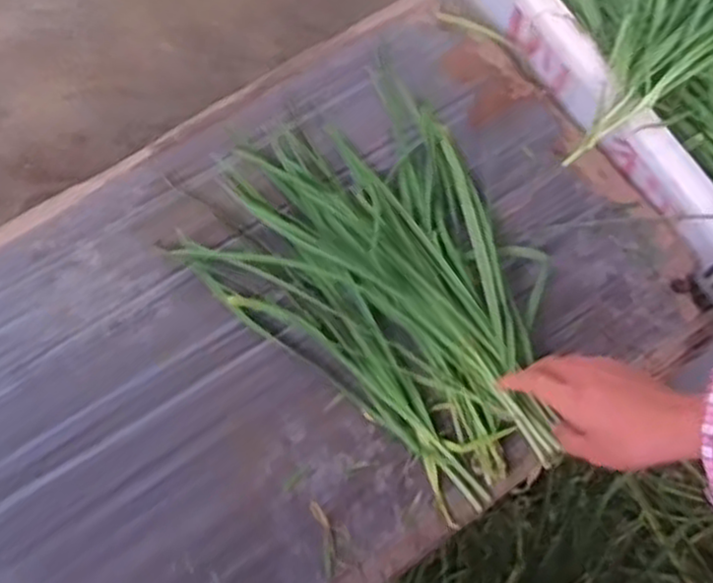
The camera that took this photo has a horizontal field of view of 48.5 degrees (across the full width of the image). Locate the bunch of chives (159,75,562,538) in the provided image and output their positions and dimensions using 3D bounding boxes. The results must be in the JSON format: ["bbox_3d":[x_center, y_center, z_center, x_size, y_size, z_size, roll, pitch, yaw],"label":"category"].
[{"bbox_3d":[0.039,-0.016,0.639,0.235,0.035,0.336,-42,73,-13],"label":"bunch of chives"}]

